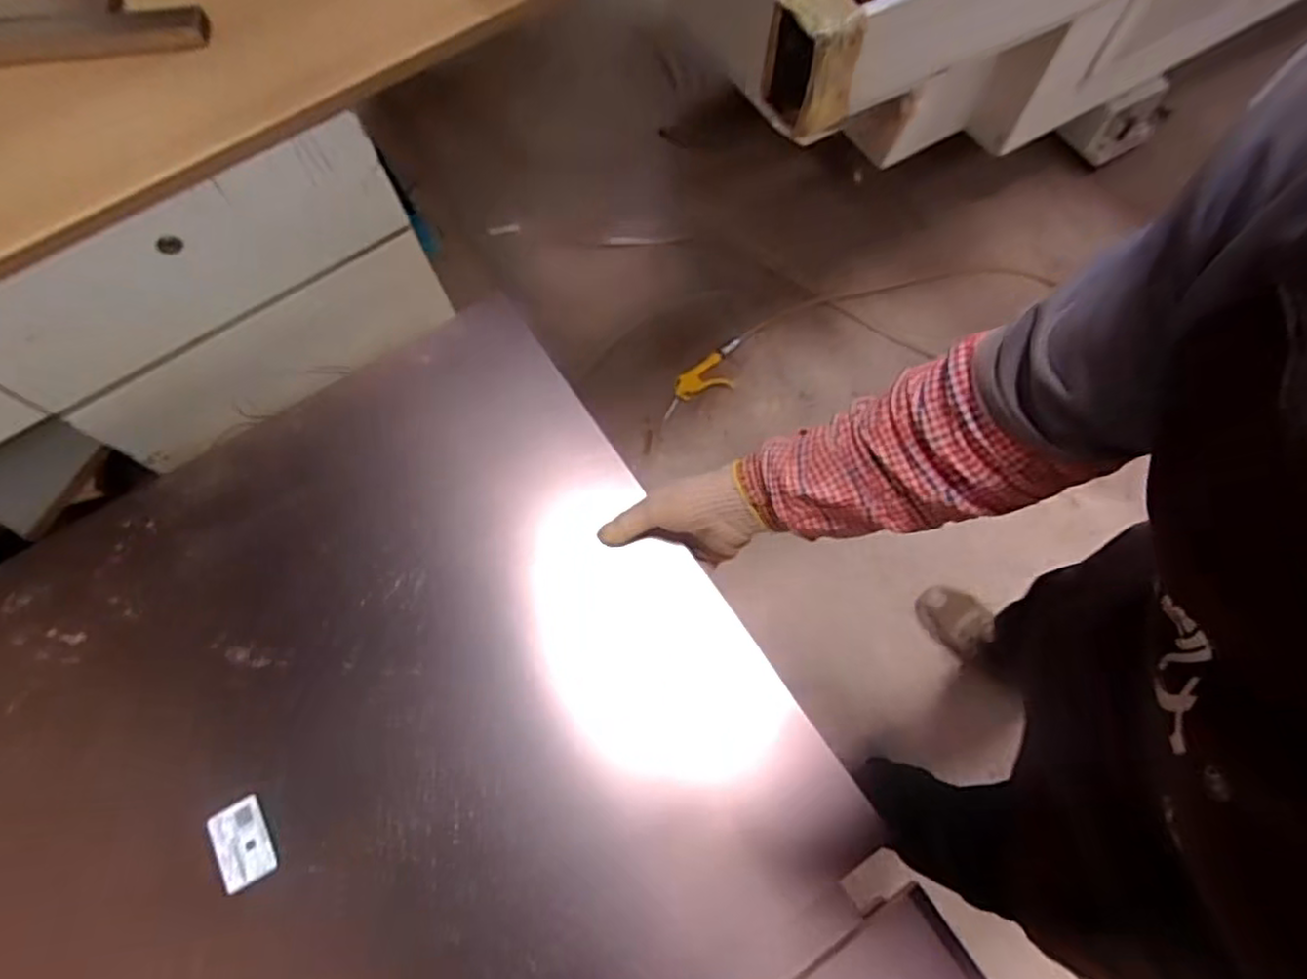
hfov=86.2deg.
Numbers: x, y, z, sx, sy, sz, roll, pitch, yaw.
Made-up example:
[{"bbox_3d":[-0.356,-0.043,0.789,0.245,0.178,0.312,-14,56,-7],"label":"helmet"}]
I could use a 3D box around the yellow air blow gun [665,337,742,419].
[{"bbox_3d":[0.110,-0.230,1.465,0.223,0.033,0.078,-36,72,-12],"label":"yellow air blow gun"}]

